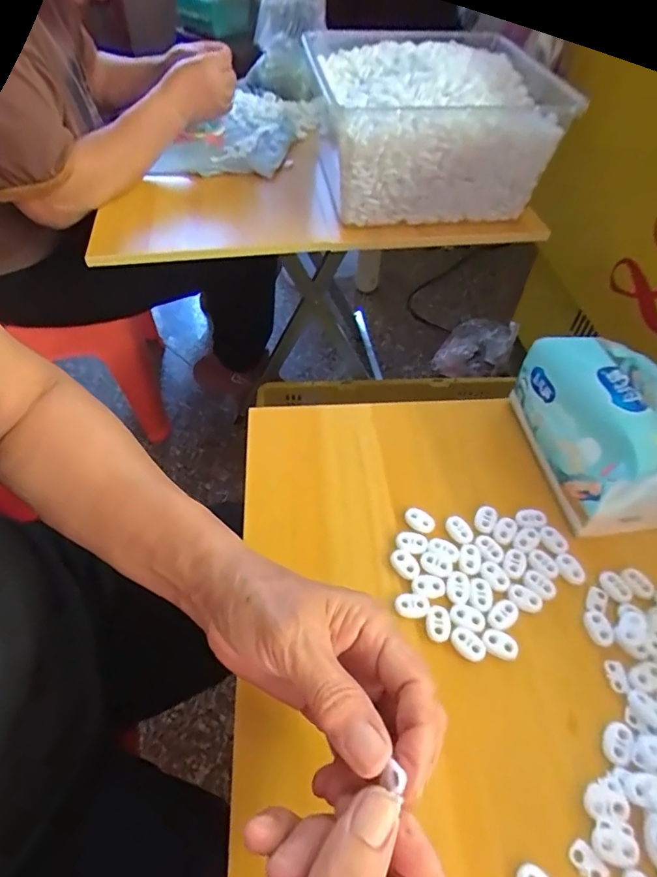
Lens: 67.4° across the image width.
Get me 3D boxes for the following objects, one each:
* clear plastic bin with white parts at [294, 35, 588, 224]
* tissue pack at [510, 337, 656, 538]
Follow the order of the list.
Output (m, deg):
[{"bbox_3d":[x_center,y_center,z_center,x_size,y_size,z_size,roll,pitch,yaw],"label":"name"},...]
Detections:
[{"bbox_3d":[0.118,-0.451,0.700,0.248,0.142,0.370,-5,52,-5],"label":"clear plastic bin with white parts"},{"bbox_3d":[0.221,-0.014,0.375,0.106,0.078,0.144,-7,52,-7],"label":"tissue pack"}]

